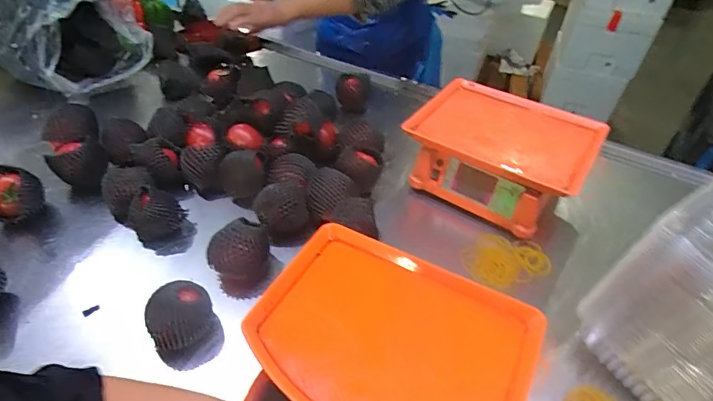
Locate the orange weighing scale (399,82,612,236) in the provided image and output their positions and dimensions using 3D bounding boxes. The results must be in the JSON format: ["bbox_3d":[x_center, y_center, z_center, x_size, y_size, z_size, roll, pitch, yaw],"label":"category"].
[{"bbox_3d":[0.265,-0.084,0.819,0.297,0.128,0.257,30,49,27],"label":"orange weighing scale"}]

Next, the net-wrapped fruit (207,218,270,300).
[{"bbox_3d":[-0.172,0.090,0.652,0.070,0.096,0.071,1,42,-1],"label":"net-wrapped fruit"}]

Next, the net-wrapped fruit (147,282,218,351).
[{"bbox_3d":[-0.229,0.163,0.580,0.080,0.082,0.080,-23,48,-25],"label":"net-wrapped fruit"}]

